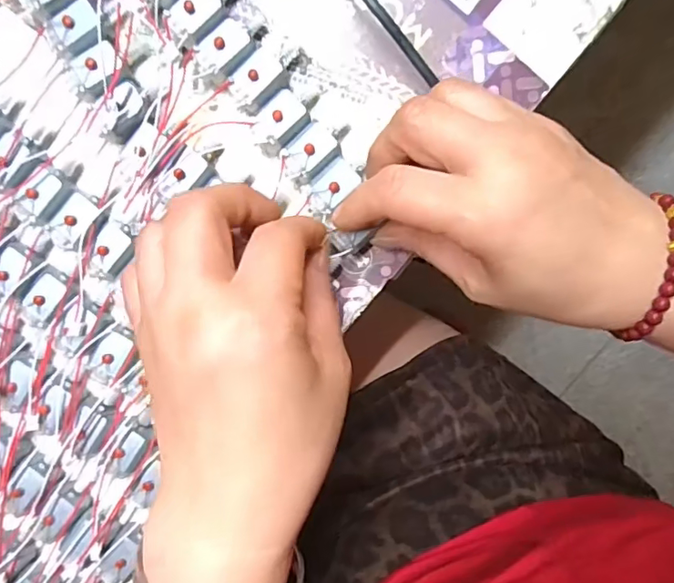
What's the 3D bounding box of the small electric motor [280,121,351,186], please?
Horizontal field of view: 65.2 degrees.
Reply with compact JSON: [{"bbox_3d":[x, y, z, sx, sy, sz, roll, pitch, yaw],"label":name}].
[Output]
[{"bbox_3d":[-0.009,-0.068,0.248,0.035,0.017,0.018,-42,95,3],"label":"small electric motor"}]

